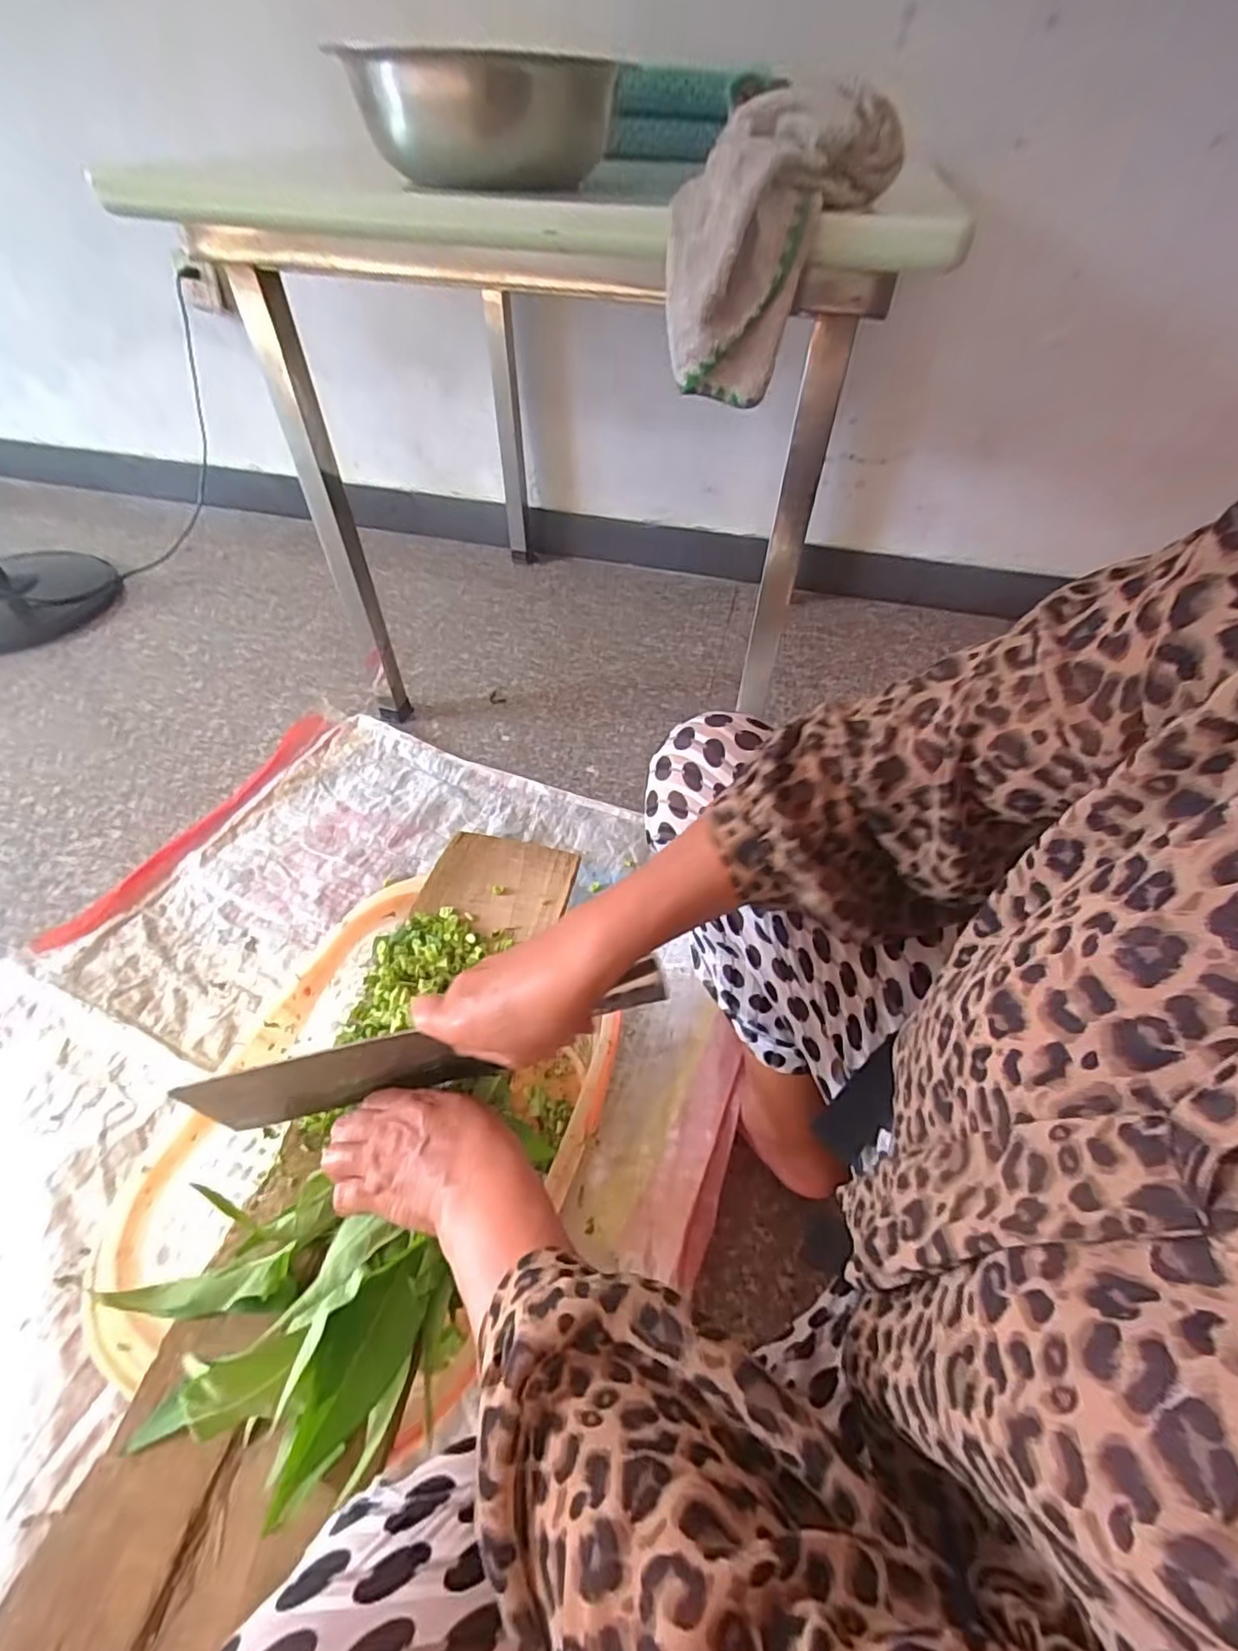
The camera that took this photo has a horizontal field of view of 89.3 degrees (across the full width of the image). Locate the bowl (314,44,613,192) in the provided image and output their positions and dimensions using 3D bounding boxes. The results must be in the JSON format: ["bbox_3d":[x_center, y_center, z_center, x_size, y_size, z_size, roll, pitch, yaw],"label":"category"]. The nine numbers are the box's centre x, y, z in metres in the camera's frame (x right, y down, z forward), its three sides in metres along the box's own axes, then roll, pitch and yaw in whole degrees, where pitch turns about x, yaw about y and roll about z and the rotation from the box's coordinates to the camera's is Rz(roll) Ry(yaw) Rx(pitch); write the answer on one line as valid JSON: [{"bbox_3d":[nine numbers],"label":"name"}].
[{"bbox_3d":[-0.116,-0.644,0.576,0.206,0.085,0.215,5,50,1],"label":"bowl"}]

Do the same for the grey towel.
[{"bbox_3d":[0.127,-0.512,0.530,0.108,0.102,0.270,27,84,19],"label":"grey towel"}]

